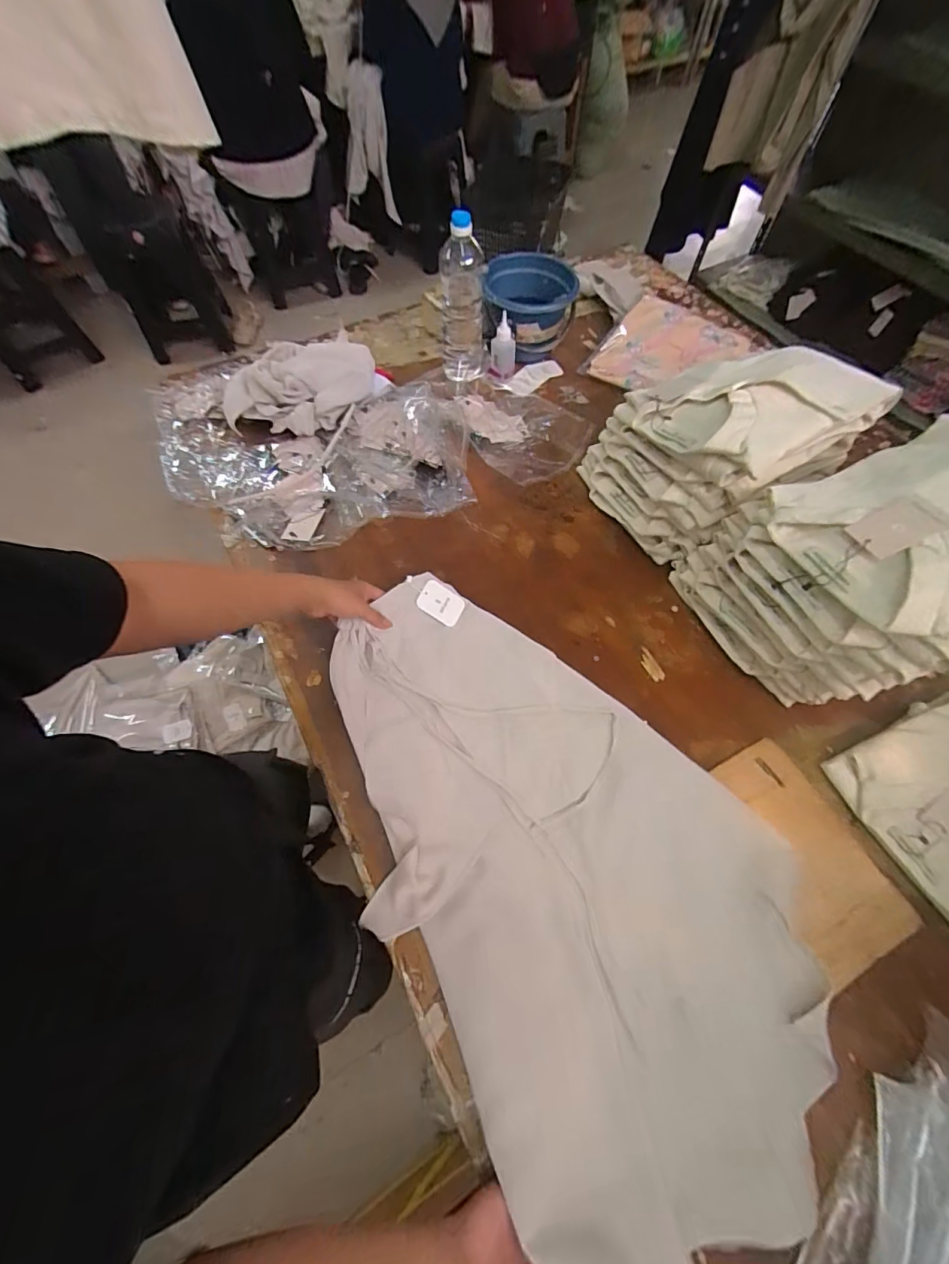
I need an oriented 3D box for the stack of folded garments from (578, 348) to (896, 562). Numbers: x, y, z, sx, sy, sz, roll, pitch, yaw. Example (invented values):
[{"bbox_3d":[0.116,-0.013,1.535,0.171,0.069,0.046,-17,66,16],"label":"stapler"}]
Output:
[{"bbox_3d":[0.356,-0.295,0.727,0.259,0.257,0.275,-26,67,-13],"label":"stack of folded garments"}]

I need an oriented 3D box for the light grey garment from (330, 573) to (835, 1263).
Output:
[{"bbox_3d":[0.070,0.239,0.551,0.427,0.048,0.717,-38,68,-18],"label":"light grey garment"}]

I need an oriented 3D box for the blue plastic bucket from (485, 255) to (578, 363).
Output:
[{"bbox_3d":[0.111,-0.661,0.953,0.182,0.148,0.197,4,64,1],"label":"blue plastic bucket"}]

